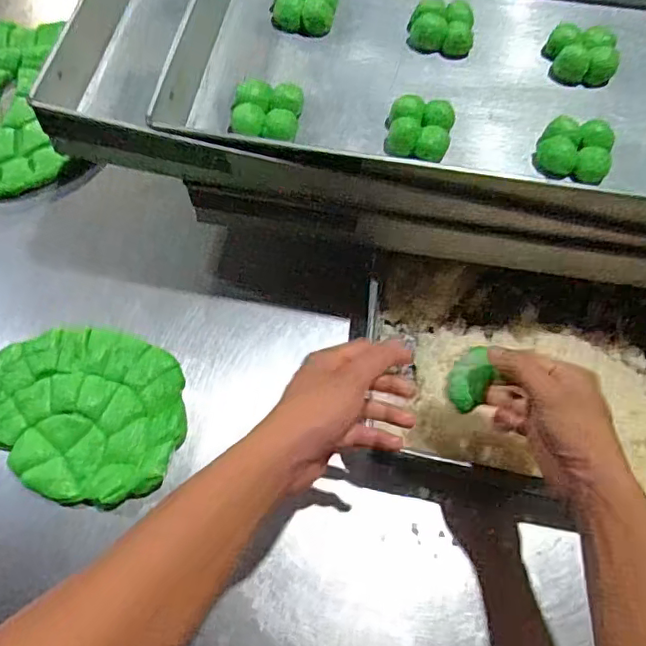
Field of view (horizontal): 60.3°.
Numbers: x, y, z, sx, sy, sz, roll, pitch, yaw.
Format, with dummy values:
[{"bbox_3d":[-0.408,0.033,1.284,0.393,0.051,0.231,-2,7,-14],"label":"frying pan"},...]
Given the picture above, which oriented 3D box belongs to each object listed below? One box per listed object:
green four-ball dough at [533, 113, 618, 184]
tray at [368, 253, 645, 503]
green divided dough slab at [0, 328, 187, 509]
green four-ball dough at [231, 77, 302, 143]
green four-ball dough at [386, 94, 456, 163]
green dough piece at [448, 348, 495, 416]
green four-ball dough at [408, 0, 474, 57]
[{"bbox_3d":[0.244,-0.165,0.541,0.067,0.033,0.062,21,65,8],"label":"green four-ball dough"},{"bbox_3d":[0.233,0.052,0.555,0.382,0.061,0.231,9,66,3],"label":"tray"},{"bbox_3d":[-0.238,0.082,0.543,0.206,0.023,0.159,16,66,6],"label":"green divided dough slab"},{"bbox_3d":[-0.055,-0.207,0.548,0.064,0.029,0.056,7,64,1],"label":"green four-ball dough"},{"bbox_3d":[0.094,-0.188,0.545,0.064,0.033,0.063,10,64,3],"label":"green four-ball dough"},{"bbox_3d":[0.125,0.047,0.472,0.031,0.026,0.055,16,103,21],"label":"green dough piece"},{"bbox_3d":[0.130,-0.328,0.608,0.068,0.031,0.066,6,63,1],"label":"green four-ball dough"}]

